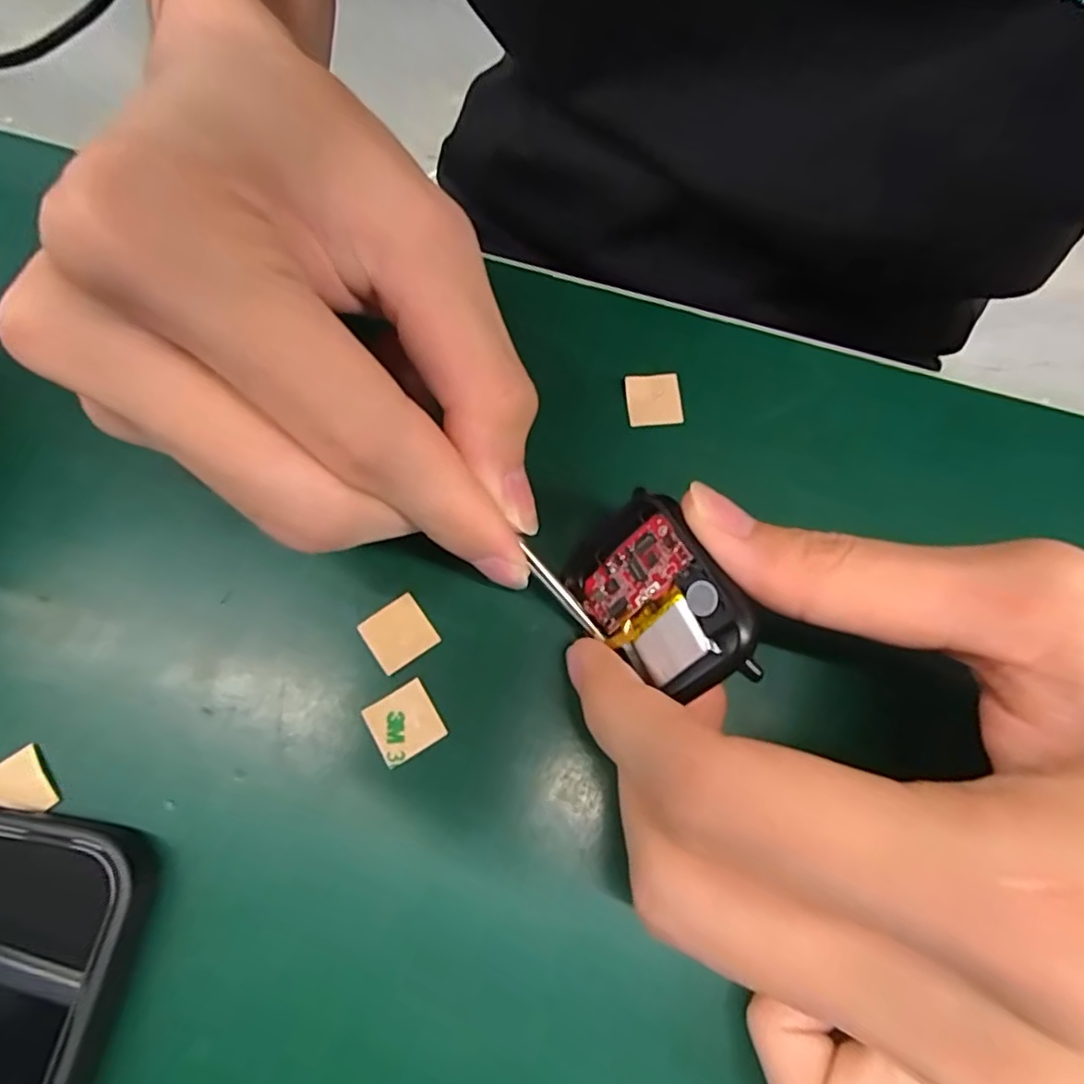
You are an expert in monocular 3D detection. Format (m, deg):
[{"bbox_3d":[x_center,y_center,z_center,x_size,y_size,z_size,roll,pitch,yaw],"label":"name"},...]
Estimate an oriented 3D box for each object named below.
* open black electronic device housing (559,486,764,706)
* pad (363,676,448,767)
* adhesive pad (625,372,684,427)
[{"bbox_3d":[0.023,0.013,0.132,0.008,0.035,0.048,3,46,-40],"label":"open black electronic device housing"},{"bbox_3d":[-0.033,0.043,0.141,0.015,0.004,0.015,-30,76,-10],"label":"pad"},{"bbox_3d":[0.032,-0.041,0.172,0.015,0.004,0.015,-7,80,-4],"label":"adhesive pad"}]

